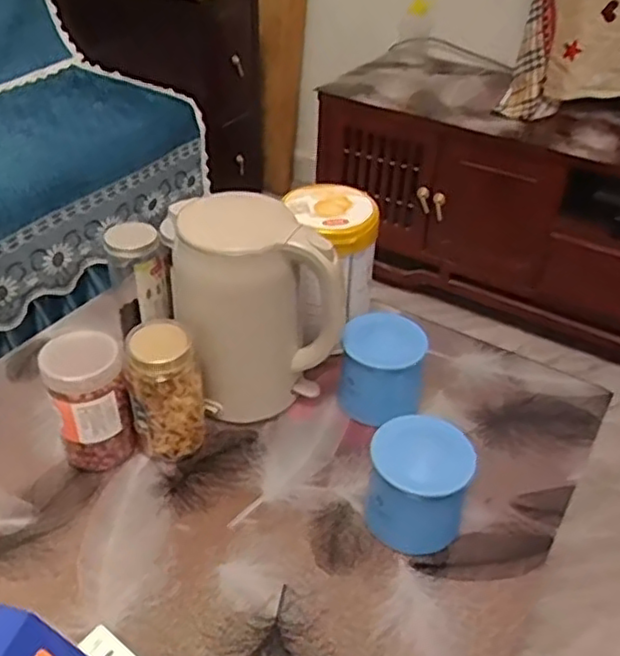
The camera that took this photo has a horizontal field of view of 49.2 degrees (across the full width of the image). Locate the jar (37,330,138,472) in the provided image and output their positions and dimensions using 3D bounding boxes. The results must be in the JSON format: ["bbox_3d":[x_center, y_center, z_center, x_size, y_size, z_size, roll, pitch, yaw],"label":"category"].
[{"bbox_3d":[-0.238,0.084,0.742,0.078,0.149,0.073,1,38,-1],"label":"jar"}]

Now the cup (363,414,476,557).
[{"bbox_3d":[0.110,0.162,0.696,0.098,0.103,0.098,1,38,-1],"label":"cup"}]

